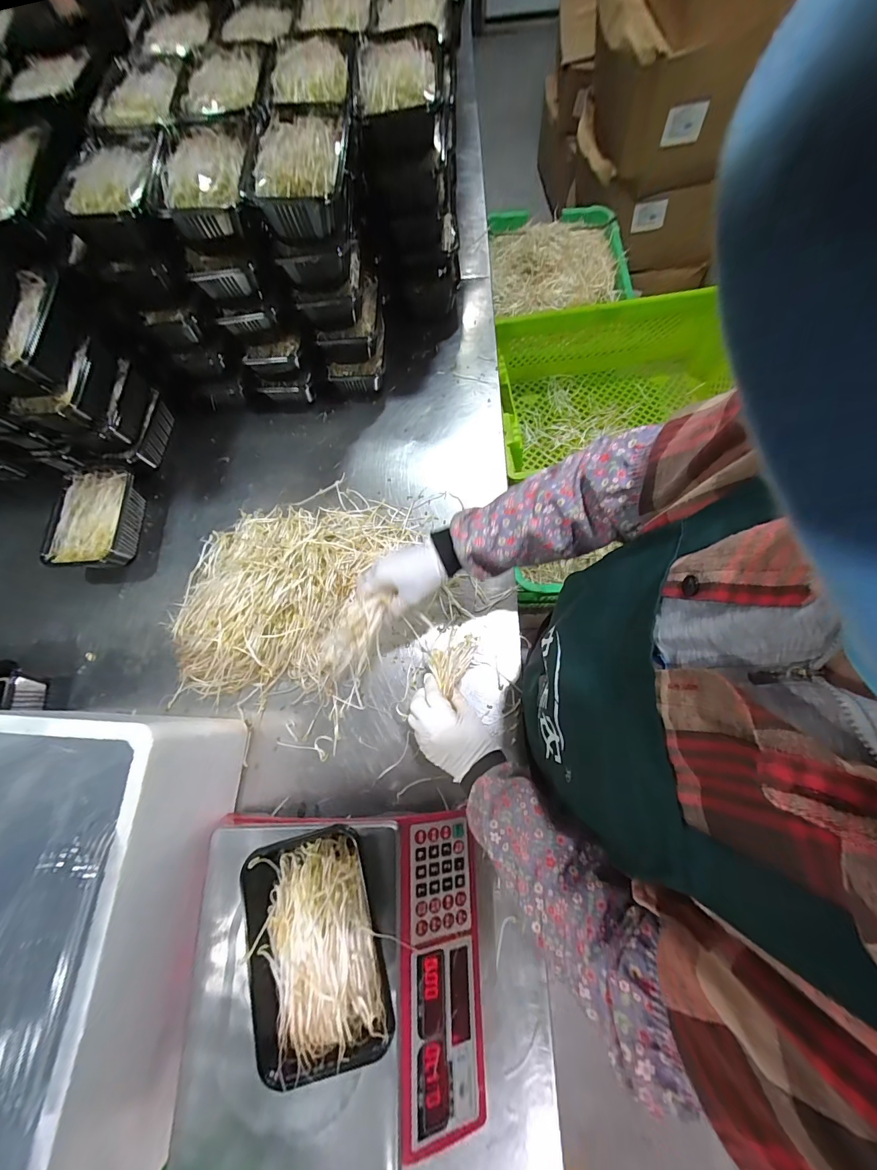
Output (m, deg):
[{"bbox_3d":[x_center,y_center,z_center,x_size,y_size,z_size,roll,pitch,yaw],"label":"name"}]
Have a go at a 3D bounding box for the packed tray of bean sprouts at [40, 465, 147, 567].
[{"bbox_3d":[-0.587,-0.109,0.680,0.121,0.065,0.182,0,72,3],"label":"packed tray of bean sprouts"}]

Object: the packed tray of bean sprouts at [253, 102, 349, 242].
[{"bbox_3d":[-0.172,-0.524,0.505,0.112,0.063,0.172,0,76,3],"label":"packed tray of bean sprouts"}]

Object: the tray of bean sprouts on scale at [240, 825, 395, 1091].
[{"bbox_3d":[-0.120,0.343,0.383,0.128,0.058,0.179,-16,76,-1],"label":"tray of bean sprouts on scale"}]

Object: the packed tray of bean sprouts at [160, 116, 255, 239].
[{"bbox_3d":[-0.298,-0.527,0.512,0.116,0.048,0.168,-1,76,2],"label":"packed tray of bean sprouts"}]

